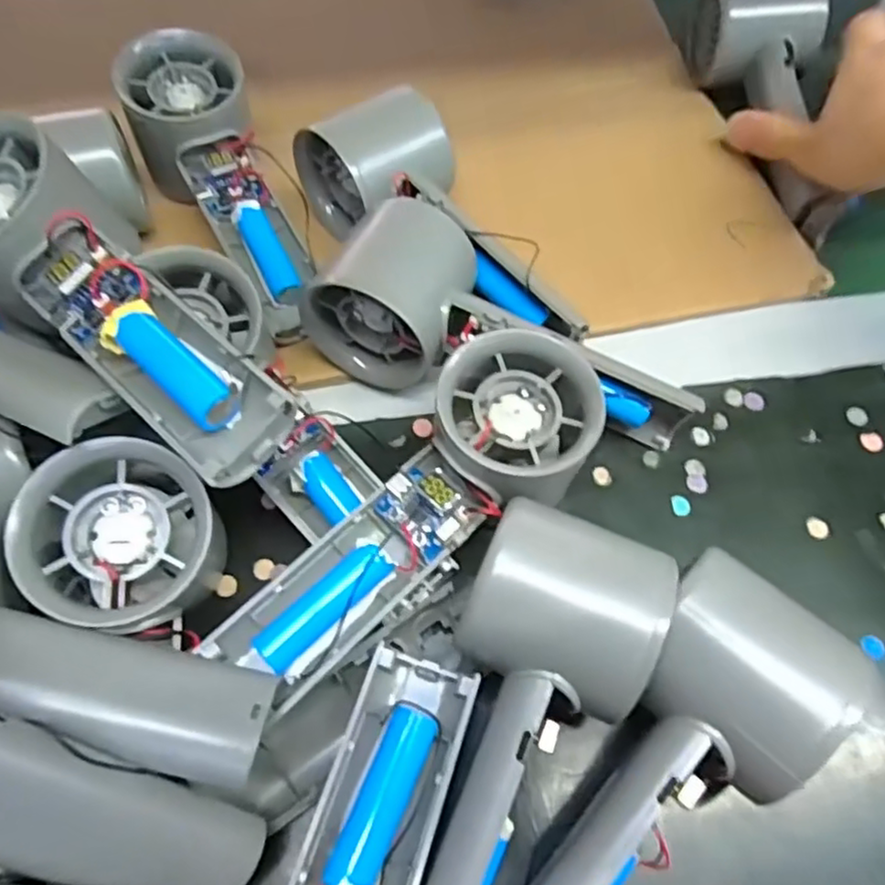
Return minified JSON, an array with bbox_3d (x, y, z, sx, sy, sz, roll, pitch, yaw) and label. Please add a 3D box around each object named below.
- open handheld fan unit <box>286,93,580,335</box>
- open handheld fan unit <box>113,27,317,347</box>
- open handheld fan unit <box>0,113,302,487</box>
[{"bbox_3d":[0.000,-0.097,0.296,0.056,0.056,0.153,-35,68,-16],"label":"open handheld fan unit"},{"bbox_3d":[-0.097,-0.113,0.313,0.056,0.061,0.154,-27,83,-13],"label":"open handheld fan unit"},{"bbox_3d":[-0.112,-0.045,0.220,0.157,0.046,0.057,40,70,19],"label":"open handheld fan unit"}]

